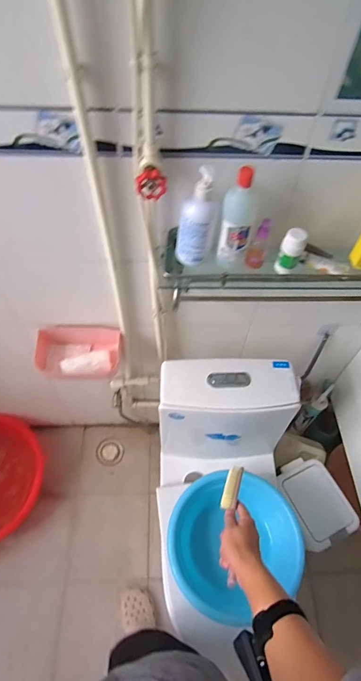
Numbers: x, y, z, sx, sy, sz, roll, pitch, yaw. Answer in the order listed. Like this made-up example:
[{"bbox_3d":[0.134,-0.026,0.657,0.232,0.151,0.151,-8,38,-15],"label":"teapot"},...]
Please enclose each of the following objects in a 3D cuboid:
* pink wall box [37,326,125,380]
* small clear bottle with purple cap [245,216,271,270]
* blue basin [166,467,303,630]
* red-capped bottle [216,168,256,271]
[{"bbox_3d":[-0.292,0.033,1.094,0.236,0.113,0.139,-1,57,-4],"label":"pink wall box"},{"bbox_3d":[0.156,-0.187,0.737,0.036,0.112,0.026,-39,66,-24],"label":"small clear bottle with purple cap"},{"bbox_3d":[0.142,0.541,1.016,0.354,0.126,0.330,1,57,-2],"label":"blue basin"},{"bbox_3d":[0.106,-0.220,0.686,0.056,0.204,0.046,14,57,6],"label":"red-capped bottle"}]

